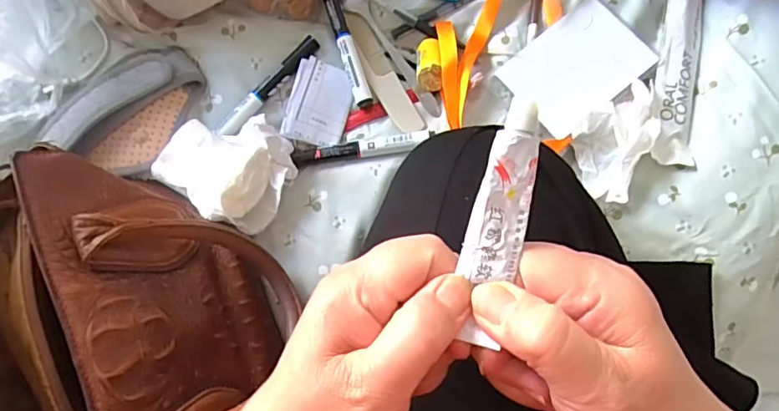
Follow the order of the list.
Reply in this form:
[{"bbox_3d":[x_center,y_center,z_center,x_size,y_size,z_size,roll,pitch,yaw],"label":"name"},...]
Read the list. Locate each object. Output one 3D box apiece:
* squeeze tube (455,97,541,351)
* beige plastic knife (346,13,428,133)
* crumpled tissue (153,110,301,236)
[{"bbox_3d":[0.041,0.007,0.202,0.021,0.010,0.092,12,100,4],"label":"squeeze tube"},{"bbox_3d":[-0.008,-0.127,0.509,0.027,0.004,0.134,-27,82,-7],"label":"beige plastic knife"},{"bbox_3d":[-0.145,-0.033,0.462,0.116,0.045,0.091,17,80,2],"label":"crumpled tissue"}]

